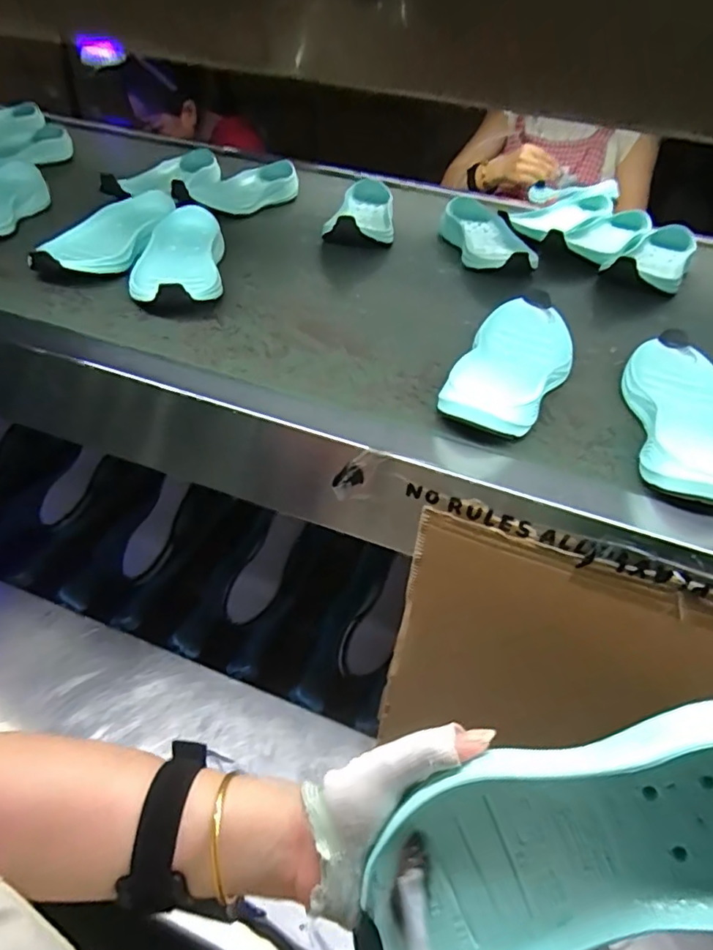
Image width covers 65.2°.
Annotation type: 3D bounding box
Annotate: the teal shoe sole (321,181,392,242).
[{"bbox_3d":[0.006,-0.359,0.766,0.090,0.046,0.182,4,44,-1],"label":"teal shoe sole"}]

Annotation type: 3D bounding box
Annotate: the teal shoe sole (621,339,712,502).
[{"bbox_3d":[0.265,-0.052,0.451,0.098,0.037,0.217,20,42,15],"label":"teal shoe sole"}]

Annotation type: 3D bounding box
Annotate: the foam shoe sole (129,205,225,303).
[{"bbox_3d":[-0.189,-0.230,0.594,0.089,0.040,0.220,-2,41,-10],"label":"foam shoe sole"}]

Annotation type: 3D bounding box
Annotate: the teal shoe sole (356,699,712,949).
[{"bbox_3d":[0.095,0.162,0.244,0.027,0.218,0.082,14,46,-63],"label":"teal shoe sole"}]

